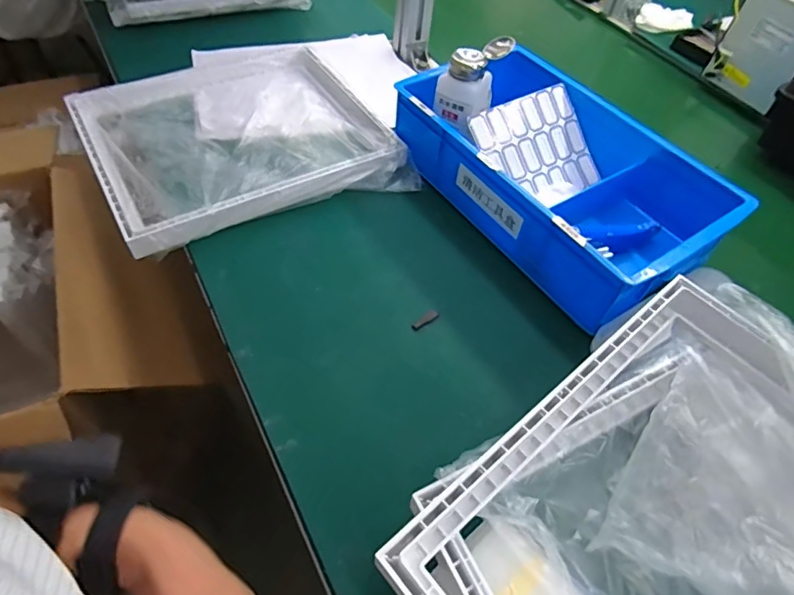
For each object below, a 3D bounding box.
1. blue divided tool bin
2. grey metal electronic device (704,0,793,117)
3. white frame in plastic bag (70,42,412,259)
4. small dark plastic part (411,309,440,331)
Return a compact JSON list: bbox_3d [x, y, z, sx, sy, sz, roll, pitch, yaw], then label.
[{"bbox_3d":[0.180,-0.143,0.556,0.208,0.100,0.336,-27,58,-23],"label":"blue divided tool bin"},{"bbox_3d":[0.563,-0.367,0.731,0.114,0.135,0.128,-20,56,-19],"label":"grey metal electronic device"},{"bbox_3d":[-0.183,-0.202,0.627,0.352,0.032,0.320,-25,57,-21],"label":"white frame in plastic bag"},{"bbox_3d":[0.028,0.022,0.488,0.030,0.004,0.011,-32,60,-25],"label":"small dark plastic part"}]

